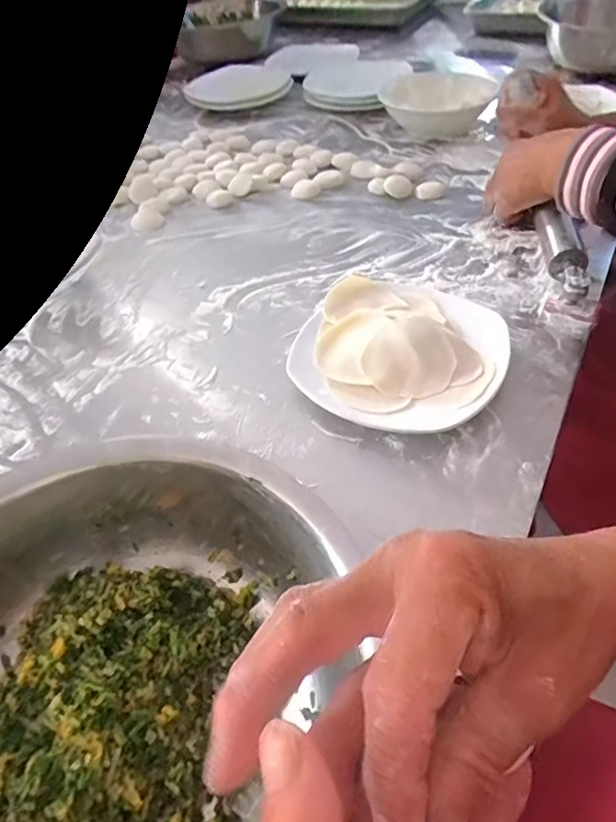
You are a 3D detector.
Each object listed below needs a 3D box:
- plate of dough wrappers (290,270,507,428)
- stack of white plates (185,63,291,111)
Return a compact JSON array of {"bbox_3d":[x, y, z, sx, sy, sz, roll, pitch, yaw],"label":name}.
[{"bbox_3d":[0.083,-0.063,0.472,0.178,0.043,0.184,-3,48,3],"label":"plate of dough wrappers"},{"bbox_3d":[-0.135,-0.651,1.040,0.199,0.029,0.216,-6,48,0],"label":"stack of white plates"}]

